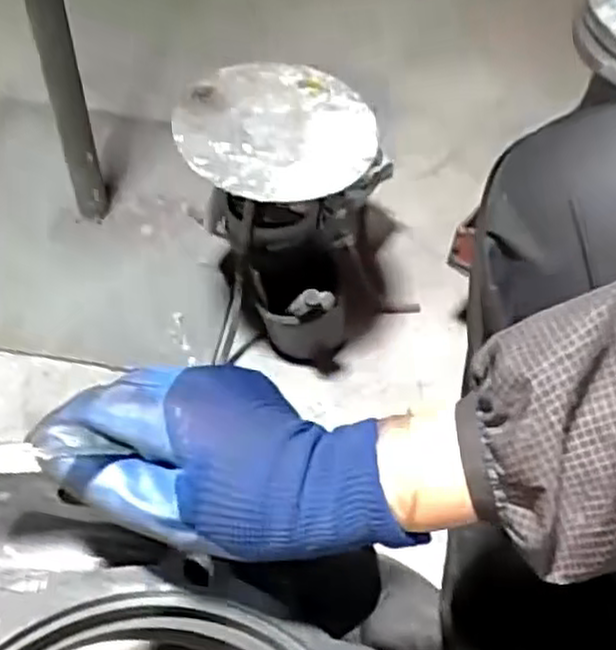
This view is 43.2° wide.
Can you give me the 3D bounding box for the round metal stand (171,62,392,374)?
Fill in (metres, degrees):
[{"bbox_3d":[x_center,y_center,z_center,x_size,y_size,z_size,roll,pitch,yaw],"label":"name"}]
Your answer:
[{"bbox_3d":[-0.023,-0.095,0.727,0.160,0.260,0.158,0,51,-1],"label":"round metal stand"}]

